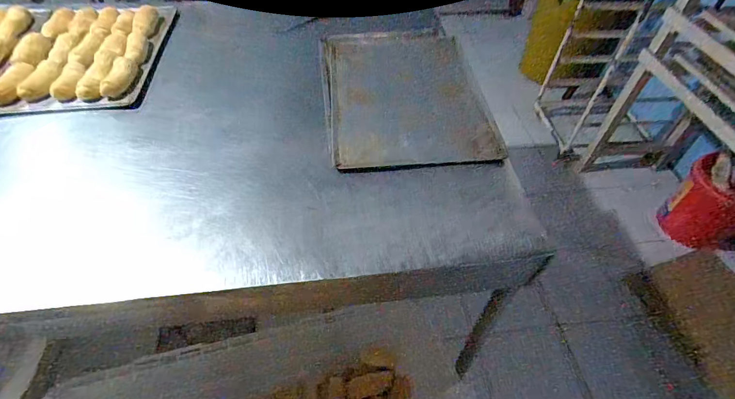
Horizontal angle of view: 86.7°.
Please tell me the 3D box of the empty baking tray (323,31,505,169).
[{"bbox_3d":[0.079,-0.257,0.888,0.344,0.020,0.498,-2,51,-2],"label":"empty baking tray"}]

